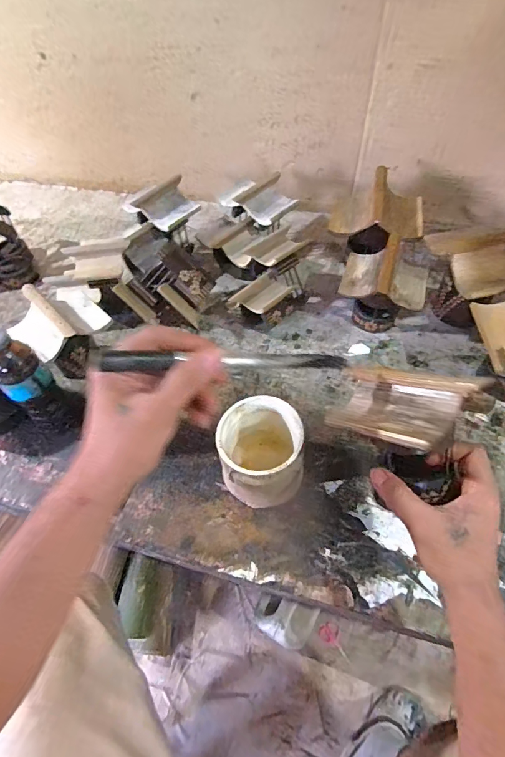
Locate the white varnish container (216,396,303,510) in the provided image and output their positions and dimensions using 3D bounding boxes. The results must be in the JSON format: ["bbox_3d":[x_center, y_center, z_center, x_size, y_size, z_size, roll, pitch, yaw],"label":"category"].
[{"bbox_3d":[0.010,0.095,0.465,0.094,0.120,0.091,-1,52,1],"label":"white varnish container"}]

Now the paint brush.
[{"bbox_3d":[-0.011,-0.014,0.304,0.213,0.013,0.015,0,49,-24],"label":"paint brush"}]

